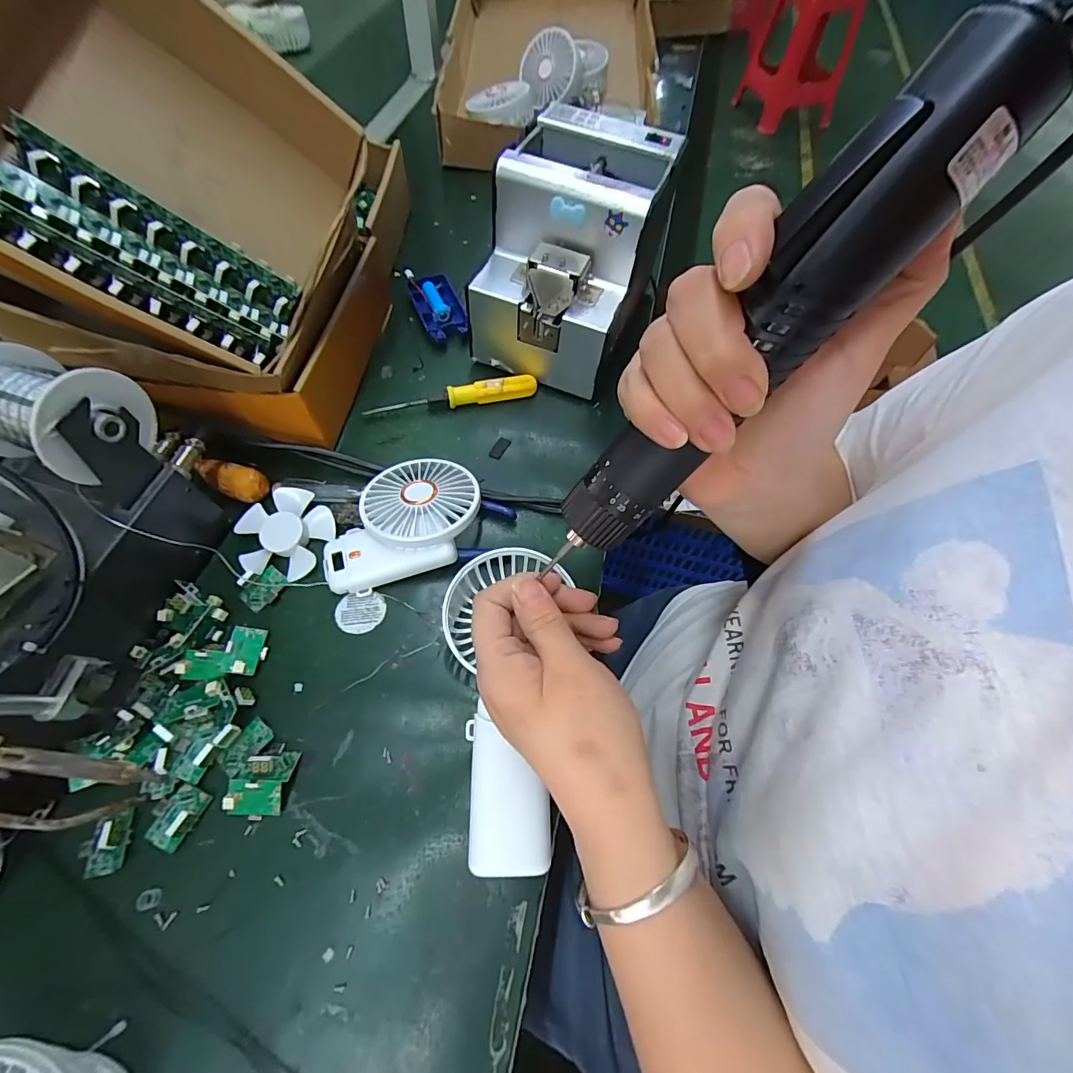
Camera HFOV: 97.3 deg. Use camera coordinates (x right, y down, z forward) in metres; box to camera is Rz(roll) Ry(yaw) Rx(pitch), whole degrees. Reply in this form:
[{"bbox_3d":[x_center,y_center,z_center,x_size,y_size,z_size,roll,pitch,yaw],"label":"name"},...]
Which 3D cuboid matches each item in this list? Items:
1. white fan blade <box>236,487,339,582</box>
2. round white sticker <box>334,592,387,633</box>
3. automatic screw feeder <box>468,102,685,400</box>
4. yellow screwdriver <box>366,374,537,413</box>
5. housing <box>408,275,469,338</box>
[{"bbox_3d":[-0.191,-0.002,0.357,0.070,0.014,0.069,1,62,-2],"label":"white fan blade"},{"bbox_3d":[-0.126,0.054,0.337,0.034,0.004,0.029,-5,63,-5],"label":"round white sticker"},{"bbox_3d":[0.039,-0.246,0.424,0.143,0.150,0.169,20,63,7],"label":"automatic screw feeder"},{"bbox_3d":[-0.075,-0.128,0.429,0.151,0.021,0.017,-12,64,-9],"label":"yellow screwdriver"},{"bbox_3d":[-0.102,-0.238,0.488,0.042,0.018,0.092,-20,65,-13],"label":"housing"}]

